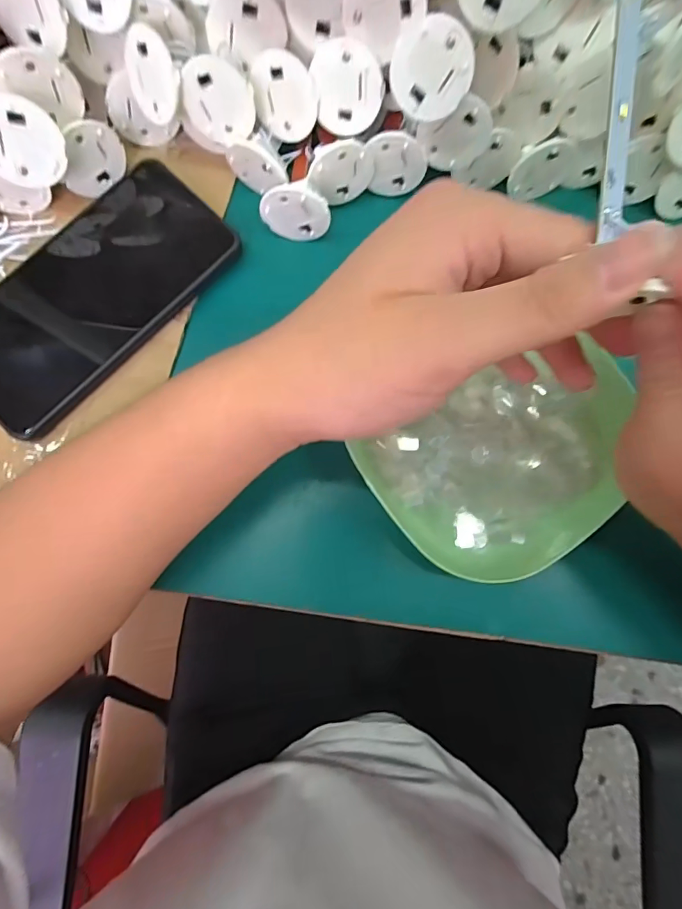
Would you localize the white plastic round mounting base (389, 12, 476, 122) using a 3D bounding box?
[{"bbox_3d":[0.043,-0.183,0.213,0.038,0.038,0.004,-3,51,25],"label":"white plastic round mounting base"}]

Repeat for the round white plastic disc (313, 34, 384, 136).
[{"bbox_3d":[0.004,-0.188,0.229,0.034,0.038,0.004,5,51,12],"label":"round white plastic disc"}]

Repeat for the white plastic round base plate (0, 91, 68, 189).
[{"bbox_3d":[-0.160,-0.155,0.222,0.037,0.038,0.004,-3,48,-28],"label":"white plastic round base plate"}]

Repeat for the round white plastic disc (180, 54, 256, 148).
[{"bbox_3d":[-0.064,-0.183,0.233,0.037,0.037,0.004,13,58,-13],"label":"round white plastic disc"}]

